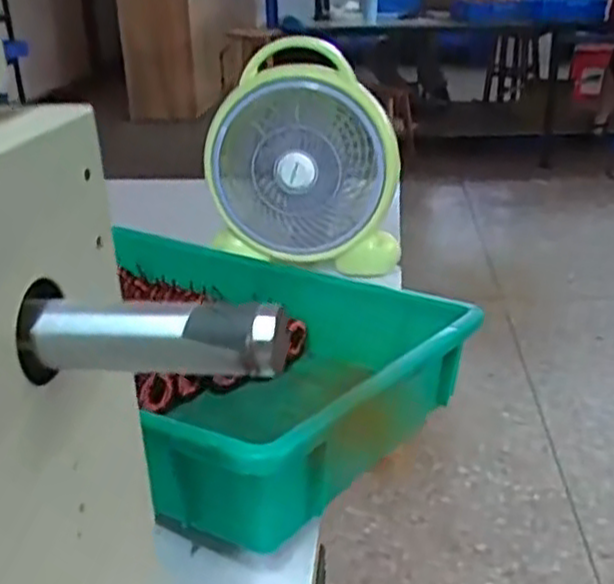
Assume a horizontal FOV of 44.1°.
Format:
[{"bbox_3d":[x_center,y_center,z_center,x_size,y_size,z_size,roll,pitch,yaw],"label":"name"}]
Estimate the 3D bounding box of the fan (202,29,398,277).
[{"bbox_3d":[-0.006,-0.167,0.881,0.213,0.239,0.163,-3,25,1],"label":"fan"}]

